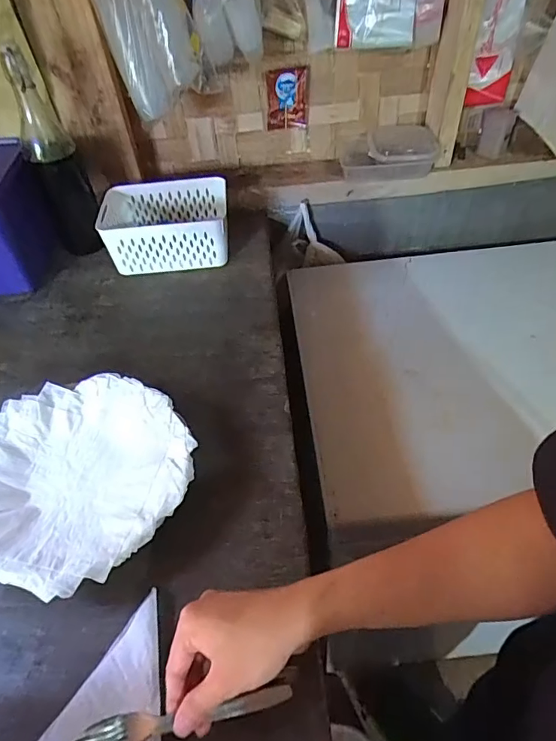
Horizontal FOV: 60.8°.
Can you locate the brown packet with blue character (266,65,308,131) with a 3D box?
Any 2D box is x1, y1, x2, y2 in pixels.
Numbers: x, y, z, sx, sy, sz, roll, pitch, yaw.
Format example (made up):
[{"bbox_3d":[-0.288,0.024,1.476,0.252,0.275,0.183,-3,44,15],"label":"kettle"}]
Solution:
[{"bbox_3d":[0.016,-0.482,0.845,0.072,0.106,0.011,-1,59,2],"label":"brown packet with blue character"}]

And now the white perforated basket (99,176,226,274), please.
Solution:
[{"bbox_3d":[-0.190,-0.248,0.811,0.201,0.101,0.154,-4,47,0],"label":"white perforated basket"}]

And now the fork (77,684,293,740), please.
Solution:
[{"bbox_3d":[-0.070,0.262,0.356,0.161,0.014,0.024,-10,47,-3],"label":"fork"}]

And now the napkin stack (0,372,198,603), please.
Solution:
[{"bbox_3d":[-0.215,0.113,0.513,0.238,0.049,0.242,9,49,12],"label":"napkin stack"}]

